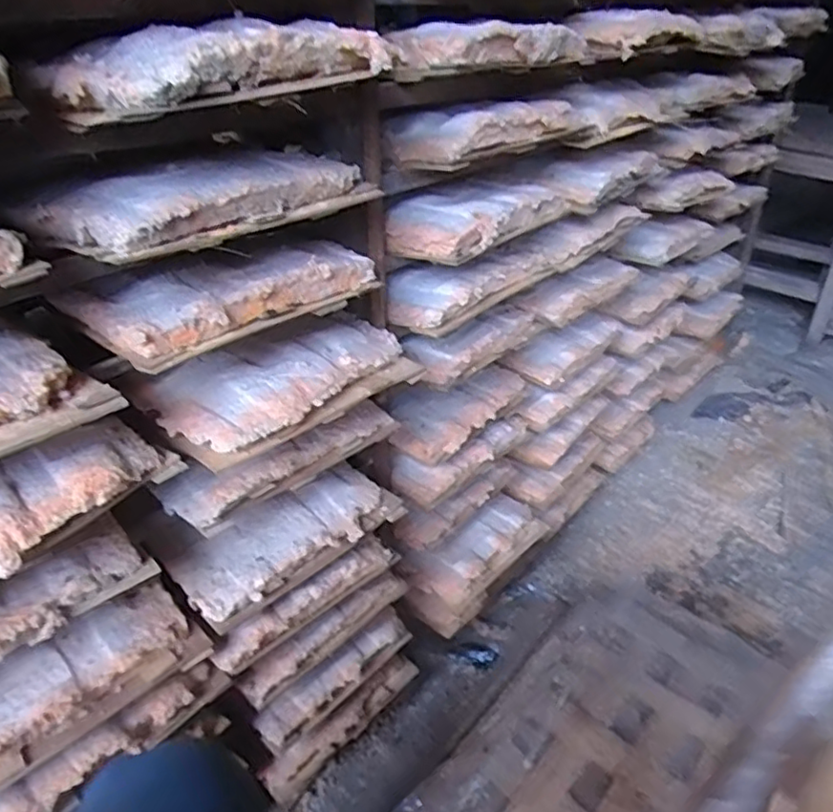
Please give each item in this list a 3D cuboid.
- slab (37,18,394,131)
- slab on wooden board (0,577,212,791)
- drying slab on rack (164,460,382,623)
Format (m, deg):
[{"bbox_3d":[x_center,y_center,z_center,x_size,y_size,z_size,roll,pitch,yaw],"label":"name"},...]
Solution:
[{"bbox_3d":[-0.126,-0.217,0.403,0.194,0.041,0.102,-28,41,-31],"label":"slab"},{"bbox_3d":[-0.286,0.223,0.500,0.217,0.049,0.071,-31,43,-34],"label":"slab on wooden board"},{"bbox_3d":[-0.127,0.121,0.624,0.096,0.026,0.209,28,45,37],"label":"drying slab on rack"}]

